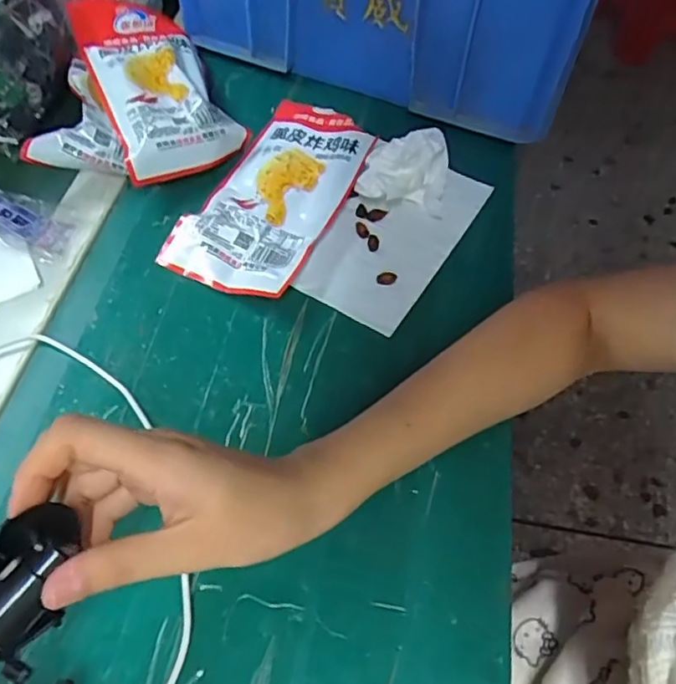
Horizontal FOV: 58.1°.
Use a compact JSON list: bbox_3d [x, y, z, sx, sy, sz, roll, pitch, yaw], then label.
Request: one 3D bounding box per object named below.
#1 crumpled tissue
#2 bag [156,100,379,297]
[{"bbox_3d":[0.051,-0.131,0.466,0.066,0.044,0.055,10,56,4],"label":"crumpled tissue"},{"bbox_3d":[-0.044,-0.114,0.464,0.096,0.024,0.189,22,58,12],"label":"bag"}]

